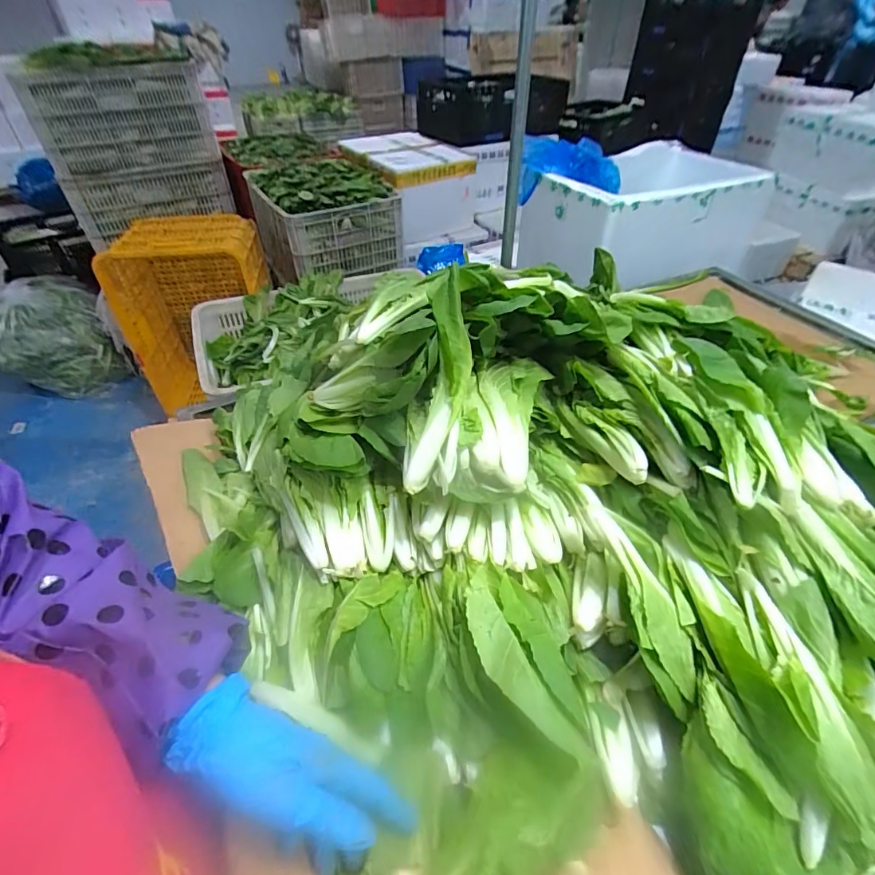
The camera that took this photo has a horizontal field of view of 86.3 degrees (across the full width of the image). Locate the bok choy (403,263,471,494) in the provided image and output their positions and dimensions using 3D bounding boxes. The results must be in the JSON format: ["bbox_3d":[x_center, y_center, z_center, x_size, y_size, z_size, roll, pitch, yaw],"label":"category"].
[{"bbox_3d":[0.002,-0.048,0.420,0.049,0.043,0.191,10,86,11],"label":"bok choy"}]

